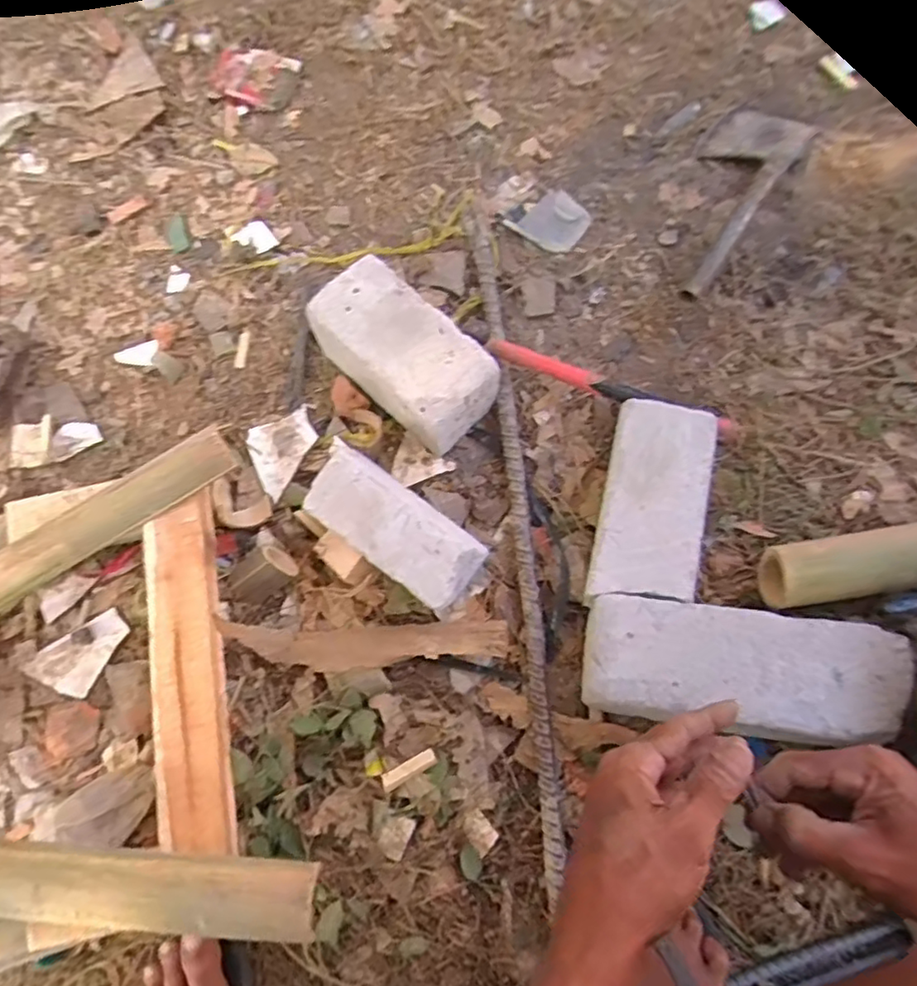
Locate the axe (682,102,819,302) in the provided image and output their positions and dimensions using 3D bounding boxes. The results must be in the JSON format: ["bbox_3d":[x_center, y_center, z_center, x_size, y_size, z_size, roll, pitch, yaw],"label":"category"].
[{"bbox_3d":[0.302,-0.353,0.735,0.108,0.056,0.298,35,77,9],"label":"axe"}]

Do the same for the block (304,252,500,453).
[{"bbox_3d":[-0.062,-0.149,0.695,0.201,0.098,0.105,41,78,11],"label":"block"}]

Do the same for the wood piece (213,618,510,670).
[{"bbox_3d":[-0.094,0.156,0.645,0.286,0.023,0.049,1,98,4],"label":"wood piece"}]

